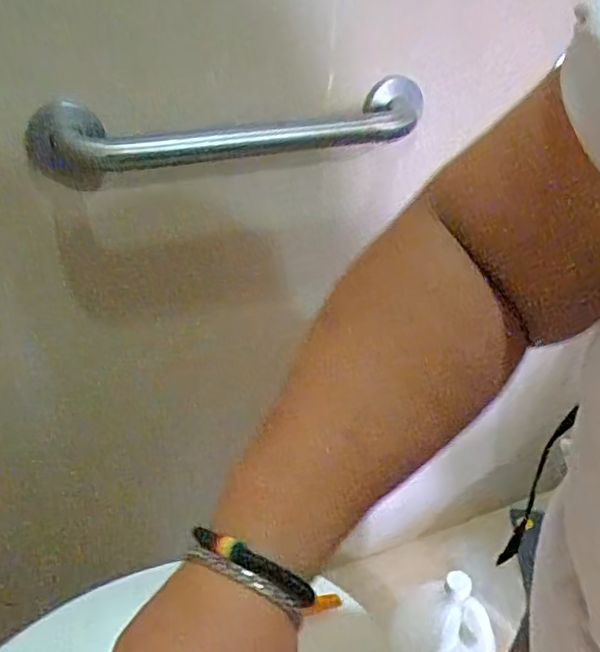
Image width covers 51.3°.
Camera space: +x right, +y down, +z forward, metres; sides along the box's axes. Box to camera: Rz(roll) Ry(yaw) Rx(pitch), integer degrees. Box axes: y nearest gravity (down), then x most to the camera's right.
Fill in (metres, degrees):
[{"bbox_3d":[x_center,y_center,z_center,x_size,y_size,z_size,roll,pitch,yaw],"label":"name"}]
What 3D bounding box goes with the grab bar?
[{"bbox_3d":[-0.060,-0.206,0.672,0.437,0.083,0.092,-14,36,-21],"label":"grab bar"}]

